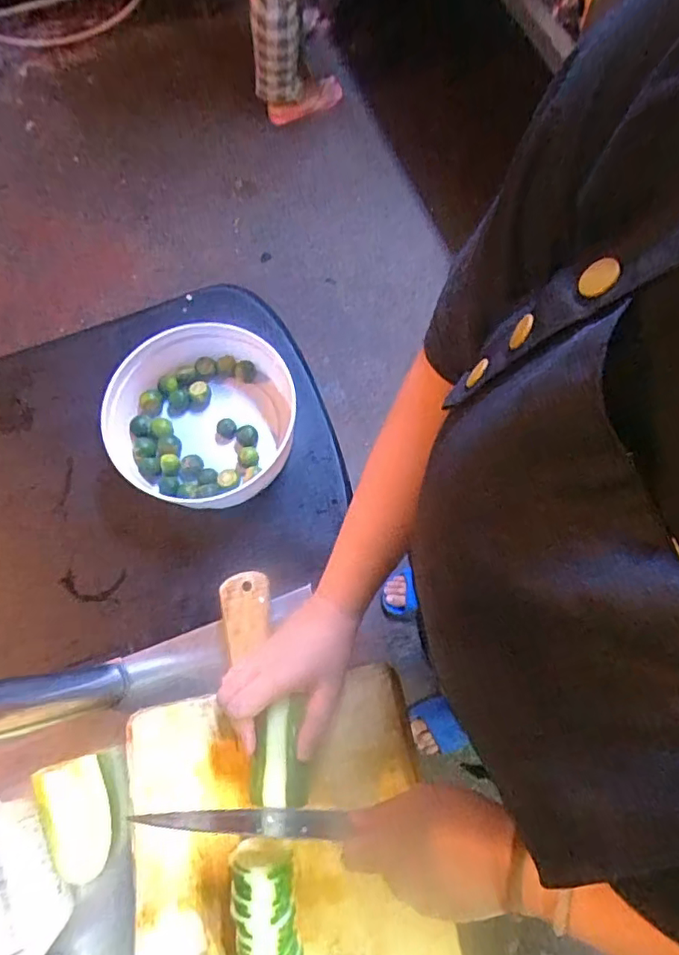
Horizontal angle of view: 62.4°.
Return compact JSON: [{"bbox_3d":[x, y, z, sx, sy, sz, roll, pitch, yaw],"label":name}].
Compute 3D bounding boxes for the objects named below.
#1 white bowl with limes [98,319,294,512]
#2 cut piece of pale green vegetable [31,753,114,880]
[{"bbox_3d":[-0.161,-0.071,0.651,0.213,0.085,0.195,0,72,1],"label":"white bowl with limes"},{"bbox_3d":[-0.220,0.284,0.467,0.046,0.031,0.090,-19,73,-5],"label":"cut piece of pale green vegetable"}]

